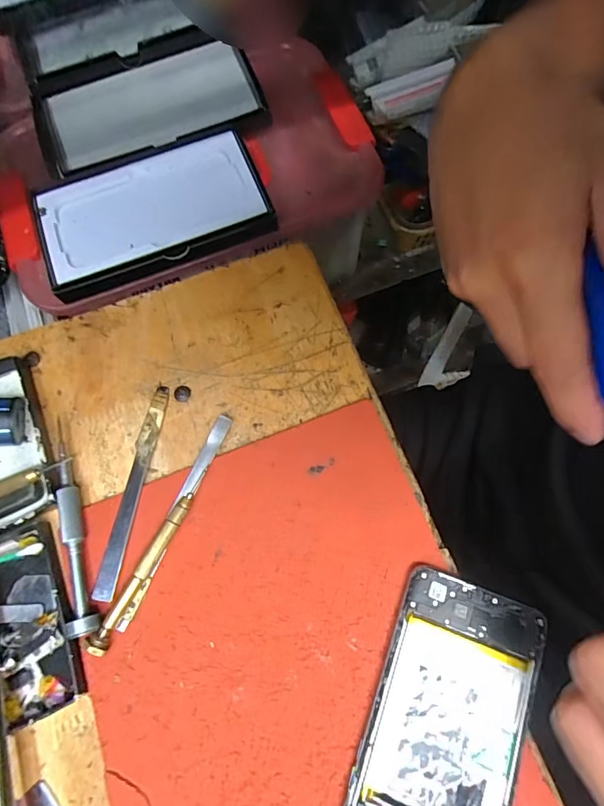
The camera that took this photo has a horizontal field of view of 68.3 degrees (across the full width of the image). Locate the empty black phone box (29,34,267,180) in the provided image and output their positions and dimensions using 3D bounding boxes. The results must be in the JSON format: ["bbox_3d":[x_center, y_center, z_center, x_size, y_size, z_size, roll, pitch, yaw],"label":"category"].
[{"bbox_3d":[-0.133,-0.254,0.380,0.189,0.023,0.088,-15,70,-3],"label":"empty black phone box"}]

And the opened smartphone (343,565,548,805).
[{"bbox_3d":[0.068,0.169,0.219,0.071,0.011,0.157,20,72,9],"label":"opened smartphone"}]

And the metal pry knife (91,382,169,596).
[{"bbox_3d":[-0.101,0.049,0.268,0.013,0.008,0.127,7,71,5],"label":"metal pry knife"}]

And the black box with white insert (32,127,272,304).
[{"bbox_3d":[-0.116,-0.150,0.348,0.171,0.019,0.105,-19,71,-5],"label":"black box with white insert"}]

